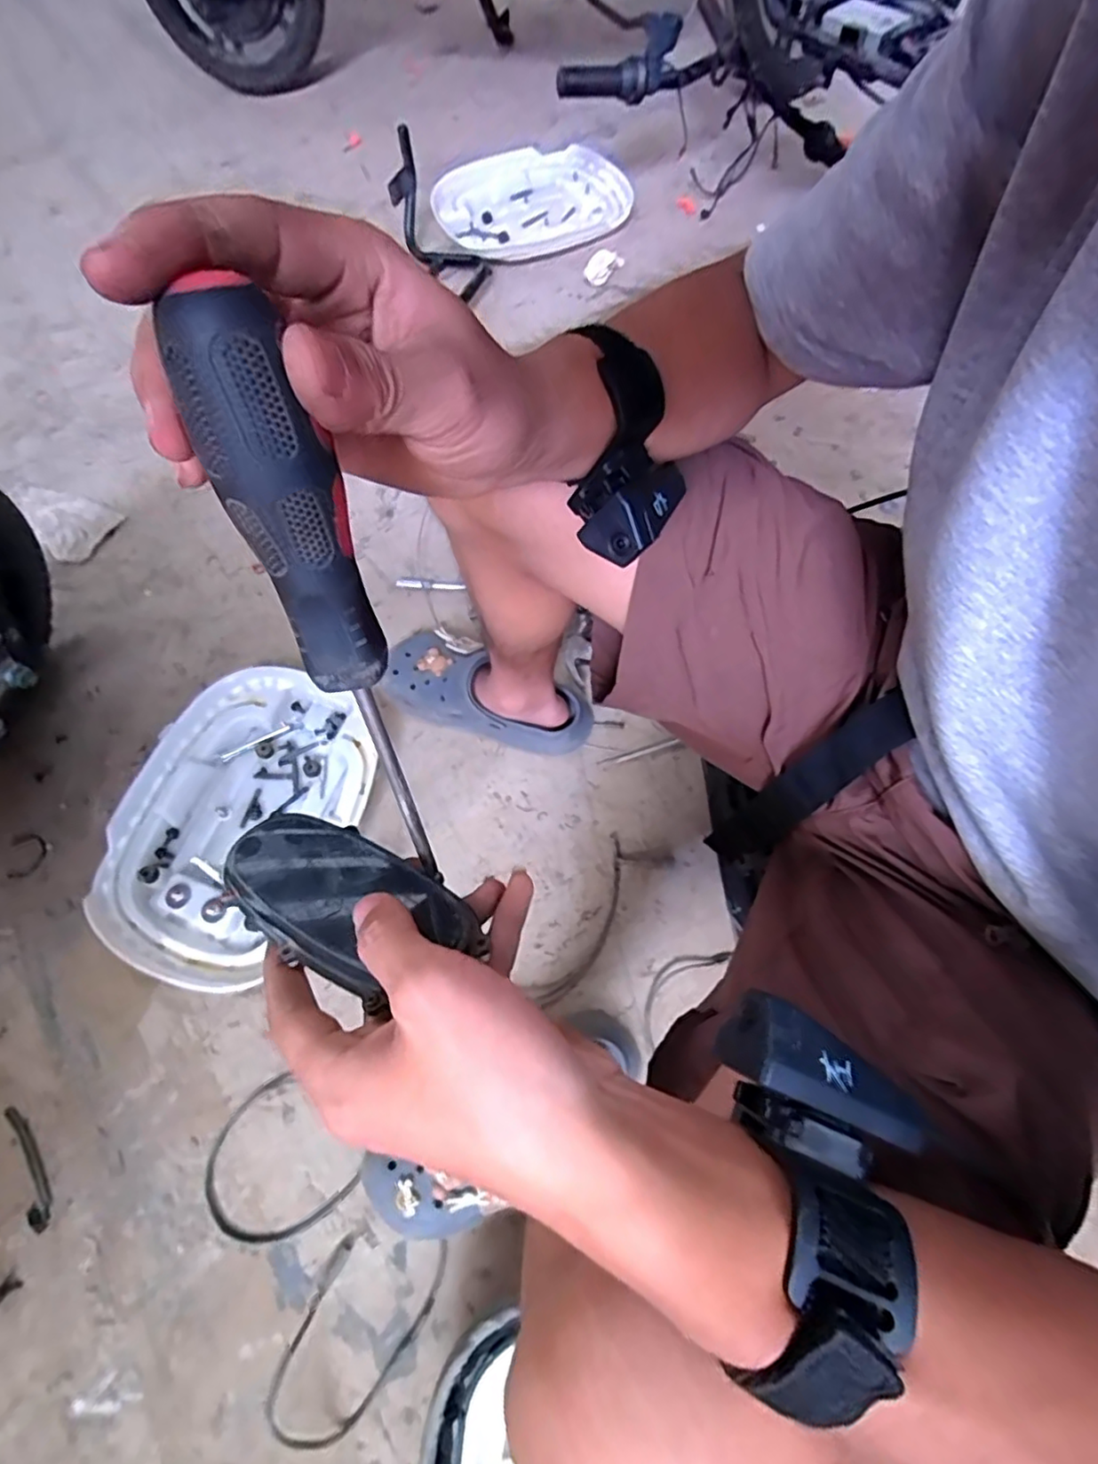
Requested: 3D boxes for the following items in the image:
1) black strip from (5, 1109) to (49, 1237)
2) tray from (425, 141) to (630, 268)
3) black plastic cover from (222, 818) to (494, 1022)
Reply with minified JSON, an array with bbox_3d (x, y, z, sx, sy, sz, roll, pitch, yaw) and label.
[{"bbox_3d":[-0.514,0.428,0.594,0.021,0.004,0.118,-29,70,-11],"label":"black strip"},{"bbox_3d":[-0.036,-1.017,1.143,0.355,0.034,0.311,-20,69,-8],"label":"tray"},{"bbox_3d":[-0.088,0.067,0.249,0.110,0.011,0.053,23,47,24],"label":"black plastic cover"}]

